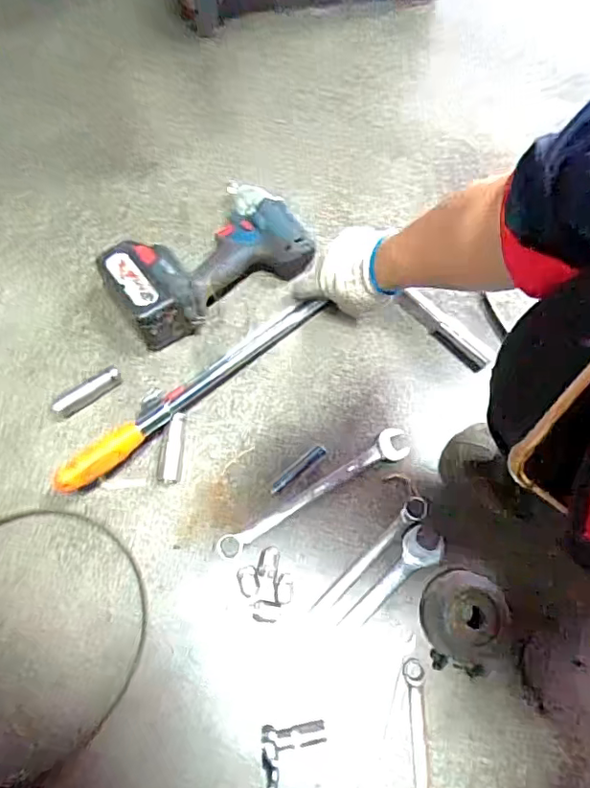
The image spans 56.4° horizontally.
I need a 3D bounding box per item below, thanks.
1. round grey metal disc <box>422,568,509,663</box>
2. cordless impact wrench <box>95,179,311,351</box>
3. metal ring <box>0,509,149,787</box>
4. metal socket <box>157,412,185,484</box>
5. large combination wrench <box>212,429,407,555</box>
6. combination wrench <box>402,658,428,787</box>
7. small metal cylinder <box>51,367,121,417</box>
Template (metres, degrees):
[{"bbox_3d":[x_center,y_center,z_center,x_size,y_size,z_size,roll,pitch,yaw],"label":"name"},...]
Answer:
[{"bbox_3d":[0.176,0.229,0.572,0.083,0.025,0.087,1,70,-2],"label":"round grey metal disc"},{"bbox_3d":[-0.108,-0.168,0.681,0.247,0.078,0.133,-33,74,-13],"label":"cordless impact wrench"},{"bbox_3d":[-0.280,0.248,0.564,0.239,0.005,0.261,26,71,7],"label":"metal ring"},{"bbox_3d":[-0.141,0.061,0.627,0.028,0.018,0.080,2,70,-2],"label":"metal socket"},{"bbox_3d":[0.024,0.111,0.621,0.246,0.009,0.034,-30,74,-12],"label":"large combination wrench"},{"bbox_3d":[0.121,0.358,0.537,0.028,0.006,0.178,-2,70,-3],"label":"combination wrench"},{"bbox_3d":[-0.242,-0.001,0.644,0.083,0.025,0.022,-35,75,-14],"label":"small metal cylinder"}]

